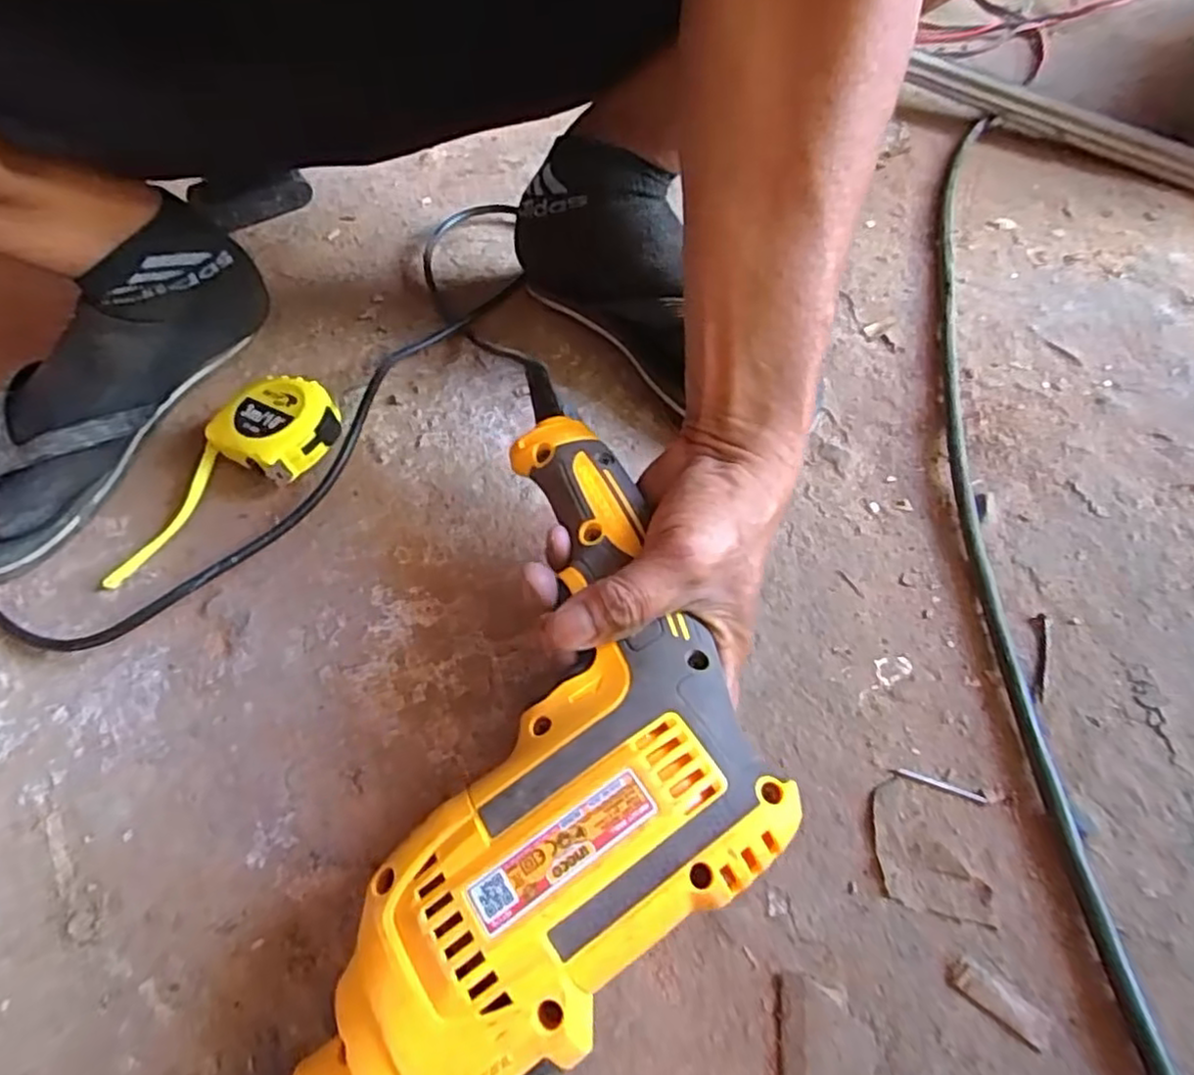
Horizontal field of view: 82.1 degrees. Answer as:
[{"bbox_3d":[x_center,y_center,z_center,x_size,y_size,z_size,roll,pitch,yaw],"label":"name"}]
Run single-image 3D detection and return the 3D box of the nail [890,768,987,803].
[{"bbox_3d":[0.146,0.105,0.293,0.038,0.004,0.004,17,58,14],"label":"nail"}]

